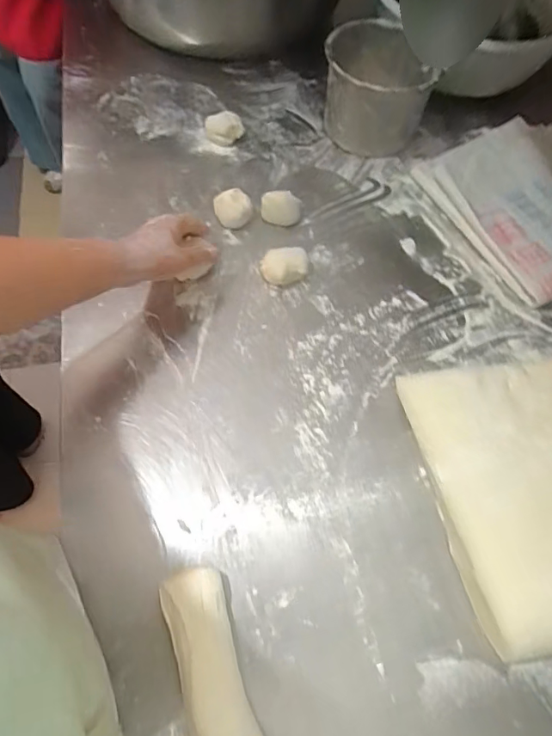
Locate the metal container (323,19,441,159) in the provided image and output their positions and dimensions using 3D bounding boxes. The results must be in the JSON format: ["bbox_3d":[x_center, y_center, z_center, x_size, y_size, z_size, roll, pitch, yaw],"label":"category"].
[{"bbox_3d":[0.134,-0.384,0.674,0.137,0.108,0.129,12,63,3],"label":"metal container"}]

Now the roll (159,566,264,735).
[{"bbox_3d":[-0.038,0.269,0.379,0.056,0.032,0.212,-20,65,-13],"label":"roll"}]

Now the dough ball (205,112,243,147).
[{"bbox_3d":[-0.073,-0.337,0.685,0.053,0.026,0.046,-3,63,-4],"label":"dough ball"}]

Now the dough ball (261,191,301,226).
[{"bbox_3d":[0.006,-0.208,0.632,0.050,0.023,0.038,-1,63,-4],"label":"dough ball"}]

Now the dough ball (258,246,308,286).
[{"bbox_3d":[0.010,-0.122,0.579,0.057,0.032,0.039,-12,64,-9],"label":"dough ball"}]

